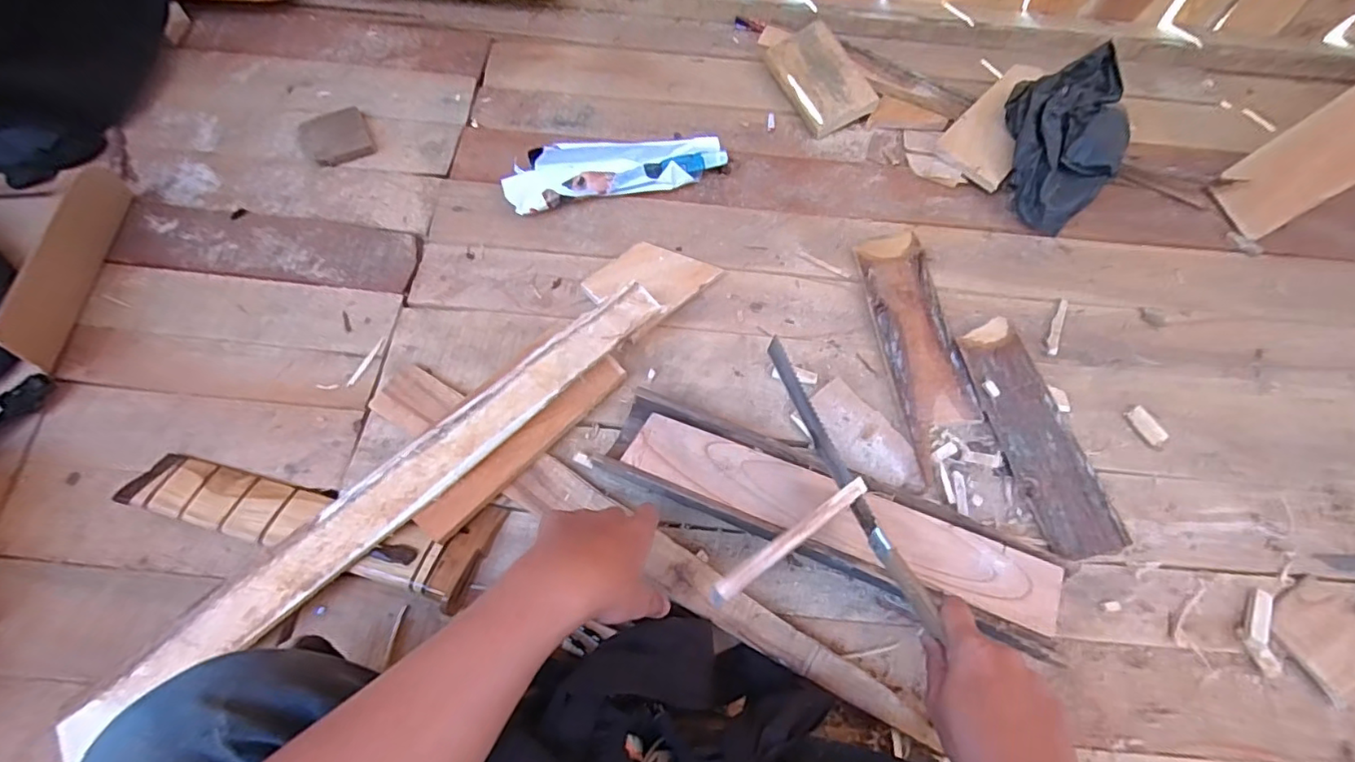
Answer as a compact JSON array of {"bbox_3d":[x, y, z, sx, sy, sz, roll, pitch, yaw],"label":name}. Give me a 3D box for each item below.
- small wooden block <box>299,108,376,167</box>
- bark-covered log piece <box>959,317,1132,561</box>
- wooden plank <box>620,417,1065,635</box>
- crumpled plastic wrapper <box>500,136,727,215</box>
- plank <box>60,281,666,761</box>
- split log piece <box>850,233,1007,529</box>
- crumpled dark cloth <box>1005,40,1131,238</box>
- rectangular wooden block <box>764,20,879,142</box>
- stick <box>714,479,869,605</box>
[{"bbox_3d":[-0.432,-0.309,0.734,0.076,0.012,0.073,-24,67,-14],"label":"small wooden block"},{"bbox_3d":[0.363,0.053,0.591,0.073,0.029,0.245,-12,65,-8],"label":"bark-covered log piece"},{"bbox_3d":[0.138,0.118,0.511,0.378,0.019,0.063,22,65,8],"label":"wooden plank"},{"bbox_3d":[-0.077,-0.262,0.712,0.269,0.048,0.091,-14,65,-9],"label":"crumpled plastic wrapper"},{"bbox_3d":[-0.253,0.100,0.523,0.590,0.023,0.059,-41,67,-13],"label":"plank"},{"bbox_3d":[0.273,-0.024,0.634,0.089,0.023,0.342,-4,64,-4],"label":"split log piece"},{"bbox_3d":[0.482,-0.309,0.740,0.146,0.086,0.259,31,66,12],"label":"crumpled dark cloth"},{"bbox_3d":[0.197,-0.415,0.794,0.095,0.016,0.155,-28,76,-1],"label":"rectangular wooden block"},{"bbox_3d":[0.087,0.120,0.440,0.151,0.010,0.017,-32,69,-17],"label":"stick"}]

